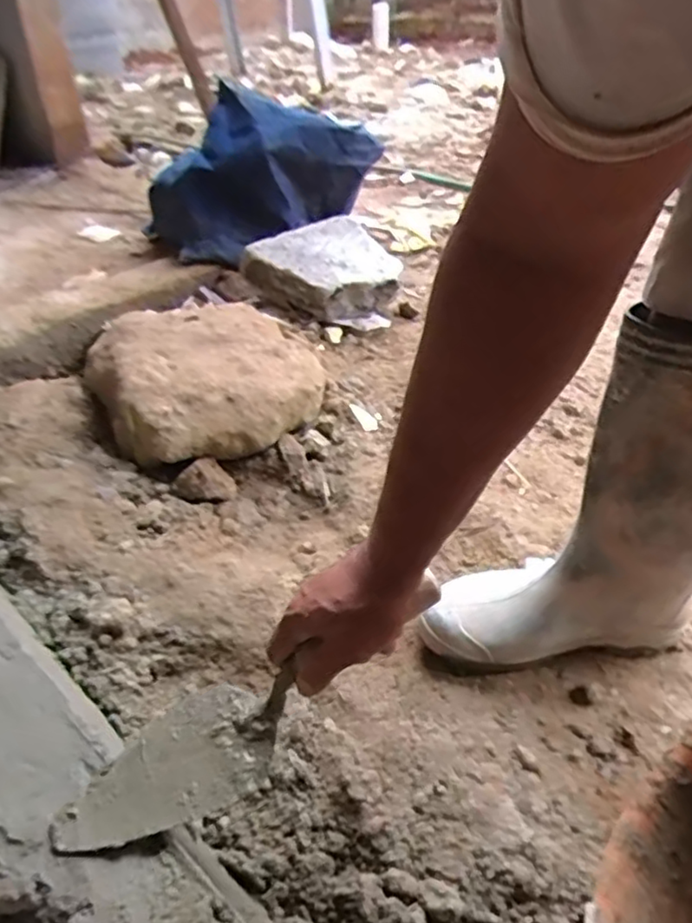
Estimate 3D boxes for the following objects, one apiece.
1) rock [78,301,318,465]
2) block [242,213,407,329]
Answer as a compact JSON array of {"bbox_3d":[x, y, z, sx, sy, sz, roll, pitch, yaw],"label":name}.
[{"bbox_3d":[-0.213,-0.134,0.947,0.317,0.098,0.357,-12,43,-19],"label":"rock"},{"bbox_3d":[-0.037,-0.330,1.150,0.246,0.139,0.179,-23,47,-29],"label":"block"}]

